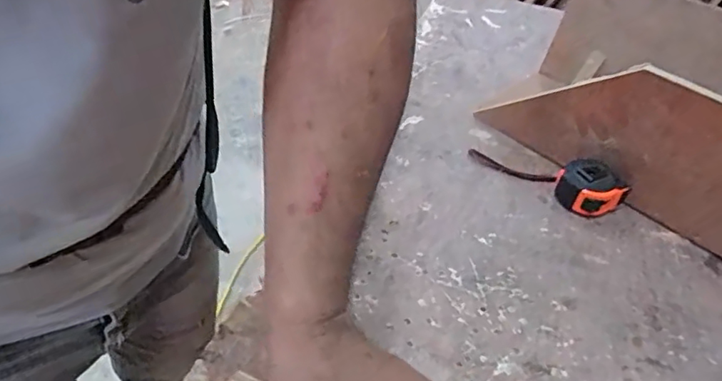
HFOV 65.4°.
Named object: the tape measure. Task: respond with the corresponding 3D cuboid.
[{"bbox_3d":[0.233,-0.029,0.695,0.180,0.042,0.075,33,48,26],"label":"tape measure"}]

